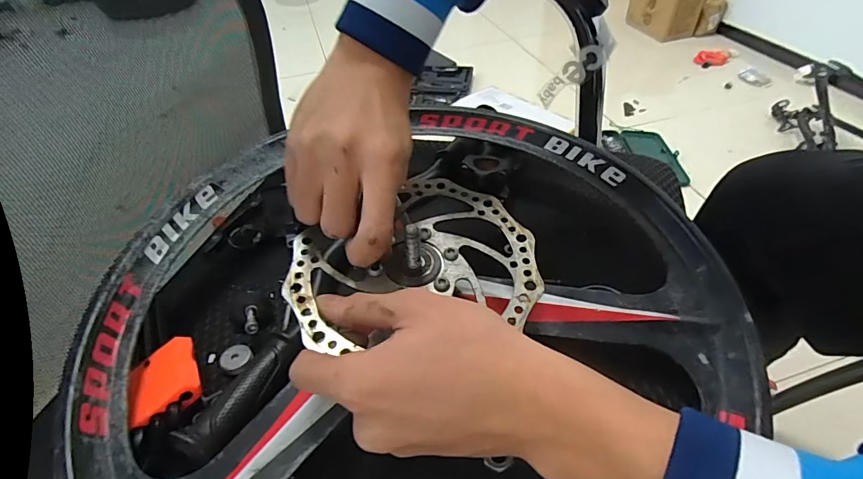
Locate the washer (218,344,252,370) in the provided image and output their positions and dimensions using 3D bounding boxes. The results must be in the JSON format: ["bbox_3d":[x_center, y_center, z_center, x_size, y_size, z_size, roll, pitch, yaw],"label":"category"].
[{"bbox_3d":[-0.140,0.084,0.311,0.019,0.004,0.020,-3,44,3],"label":"washer"}]

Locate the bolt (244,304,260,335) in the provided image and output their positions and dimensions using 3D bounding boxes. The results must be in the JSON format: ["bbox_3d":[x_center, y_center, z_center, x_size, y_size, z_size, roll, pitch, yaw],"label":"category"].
[{"bbox_3d":[-0.134,0.058,0.325,0.009,0.007,0.027,-18,45,-12],"label":"bolt"}]

